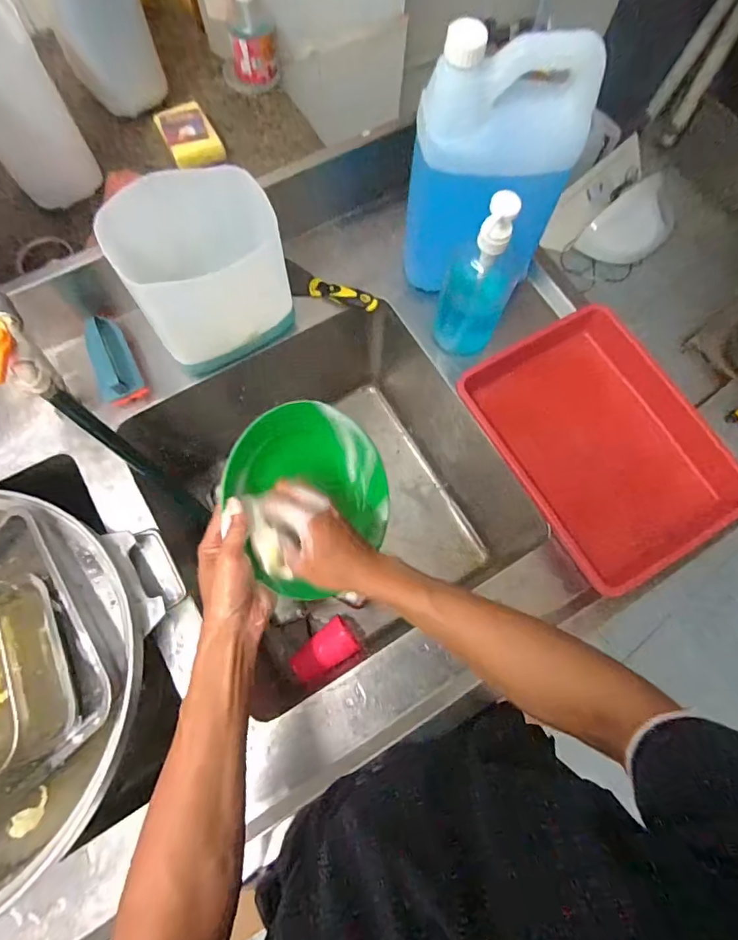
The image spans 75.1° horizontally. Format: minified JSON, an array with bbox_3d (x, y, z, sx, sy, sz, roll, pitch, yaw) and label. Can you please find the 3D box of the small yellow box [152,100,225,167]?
[{"bbox_3d":[-0.288,-0.541,0.777,0.080,0.035,0.101,-26,75,-10],"label":"small yellow box"}]

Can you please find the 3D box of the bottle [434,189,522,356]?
[{"bbox_3d":[0.144,-0.244,0.622,0.093,0.251,0.065,18,72,4],"label":"bottle"}]

